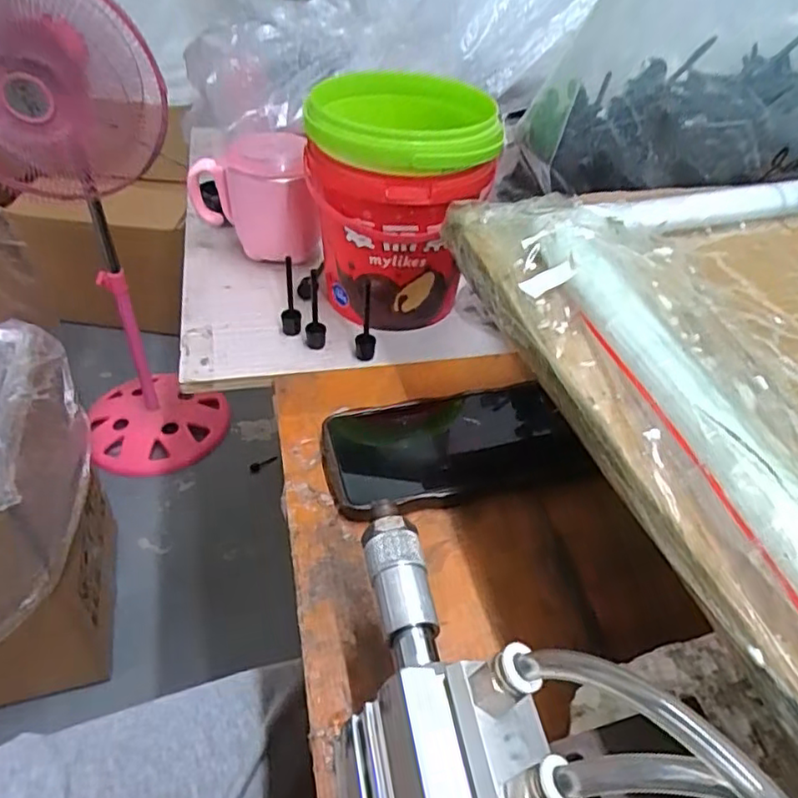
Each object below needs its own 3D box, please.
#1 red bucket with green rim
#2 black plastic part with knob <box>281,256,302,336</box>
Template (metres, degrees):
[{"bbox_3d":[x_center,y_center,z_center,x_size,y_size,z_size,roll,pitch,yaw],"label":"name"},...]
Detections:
[{"bbox_3d":[-0.003,-0.146,0.472,0.122,0.153,0.122,2,43,-2],"label":"red bucket with green rim"},{"bbox_3d":[-0.081,-0.074,0.461,0.013,0.053,0.019,-18,48,-22],"label":"black plastic part with knob"}]

